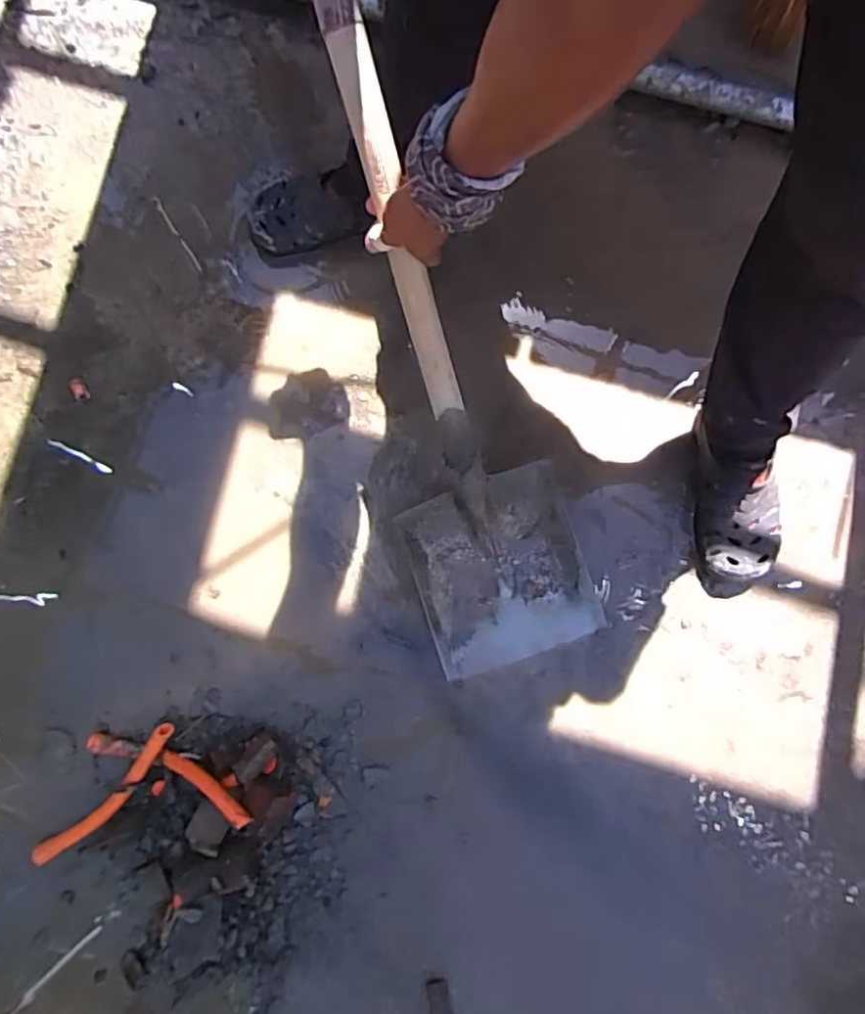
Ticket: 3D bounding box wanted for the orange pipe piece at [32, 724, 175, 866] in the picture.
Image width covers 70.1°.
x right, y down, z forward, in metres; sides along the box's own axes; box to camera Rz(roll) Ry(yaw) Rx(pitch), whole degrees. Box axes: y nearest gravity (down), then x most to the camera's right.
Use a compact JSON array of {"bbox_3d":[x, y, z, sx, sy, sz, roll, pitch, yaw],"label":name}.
[{"bbox_3d":[-0.425,0.380,0.806,0.241,0.044,0.041,-44,83,-6],"label":"orange pipe piece"}]

